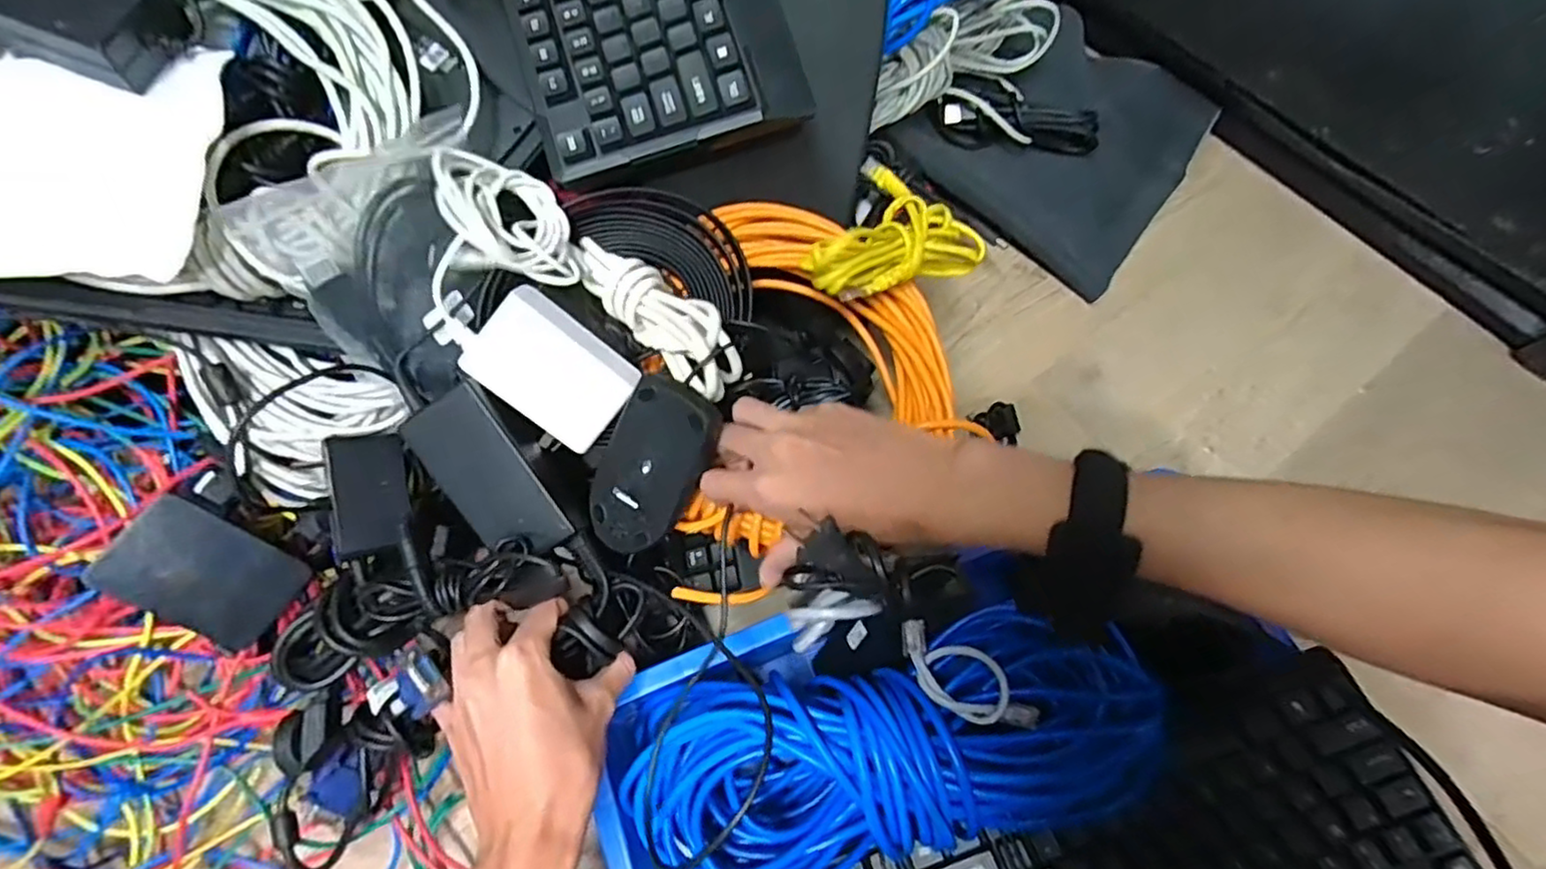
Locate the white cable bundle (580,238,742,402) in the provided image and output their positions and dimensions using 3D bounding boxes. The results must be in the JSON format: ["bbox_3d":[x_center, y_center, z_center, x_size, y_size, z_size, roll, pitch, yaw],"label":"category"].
[{"bbox_3d":[-0.069,-0.074,0.410,0.039,0.036,0.127,-40,74,-15],"label":"white cable bundle"}]

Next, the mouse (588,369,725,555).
[{"bbox_3d":[-0.069,0.015,0.405,0.056,0.036,0.109,31,110,2],"label":"mouse"}]

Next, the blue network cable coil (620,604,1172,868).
[{"bbox_3d":[0.071,0.186,0.403,0.313,0.089,0.122,-13,69,-5],"label":"blue network cable coil"}]

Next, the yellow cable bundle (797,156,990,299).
[{"bbox_3d":[0.070,-0.136,0.459,0.146,0.038,0.097,-27,71,-31],"label":"yellow cable bundle"}]

